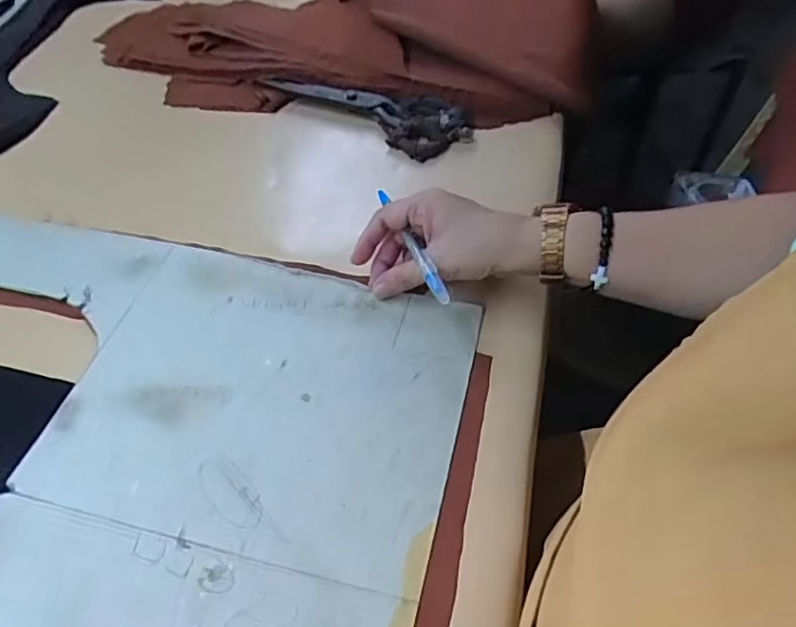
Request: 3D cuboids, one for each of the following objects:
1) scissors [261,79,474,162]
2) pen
[{"bbox_3d":[-0.027,-0.214,0.642,0.213,0.034,0.068,28,56,20],"label":"scissors"},{"bbox_3d":[0.008,-0.058,0.464,0.010,0.016,0.146,-13,44,-13],"label":"pen"}]

